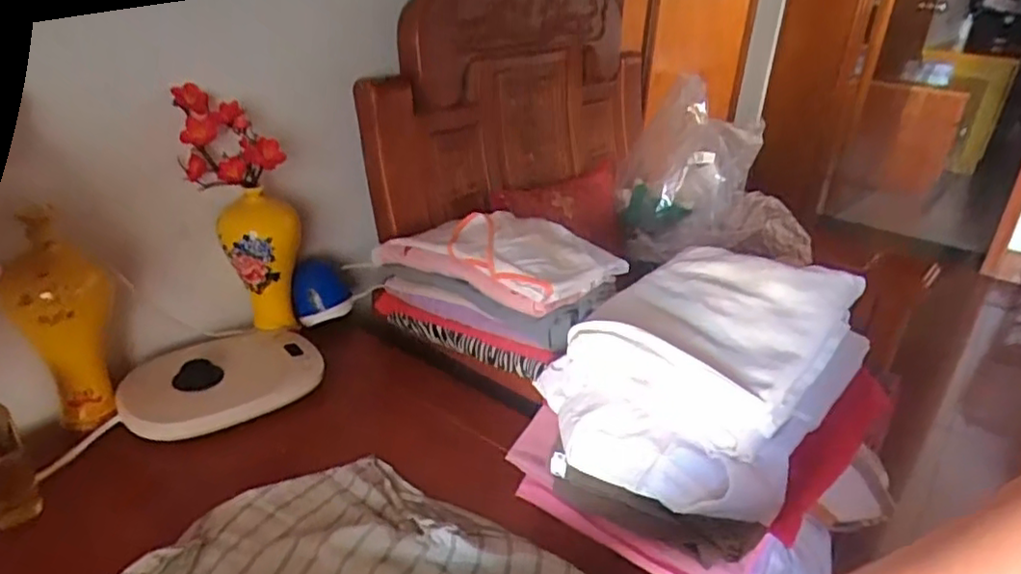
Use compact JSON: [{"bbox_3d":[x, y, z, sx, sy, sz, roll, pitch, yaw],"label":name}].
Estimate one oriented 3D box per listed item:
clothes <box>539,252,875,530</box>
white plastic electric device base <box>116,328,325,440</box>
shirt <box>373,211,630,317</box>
[{"bbox_3d":[0.188,0.066,0.633,0.227,0.124,0.287,21,32,32],"label":"clothes"},{"bbox_3d":[-0.339,0.108,0.780,0.228,0.052,0.106,-20,34,-38],"label":"white plastic electric device base"},{"bbox_3d":[-0.020,-0.052,0.834,0.290,0.052,0.163,22,32,33],"label":"shirt"}]

